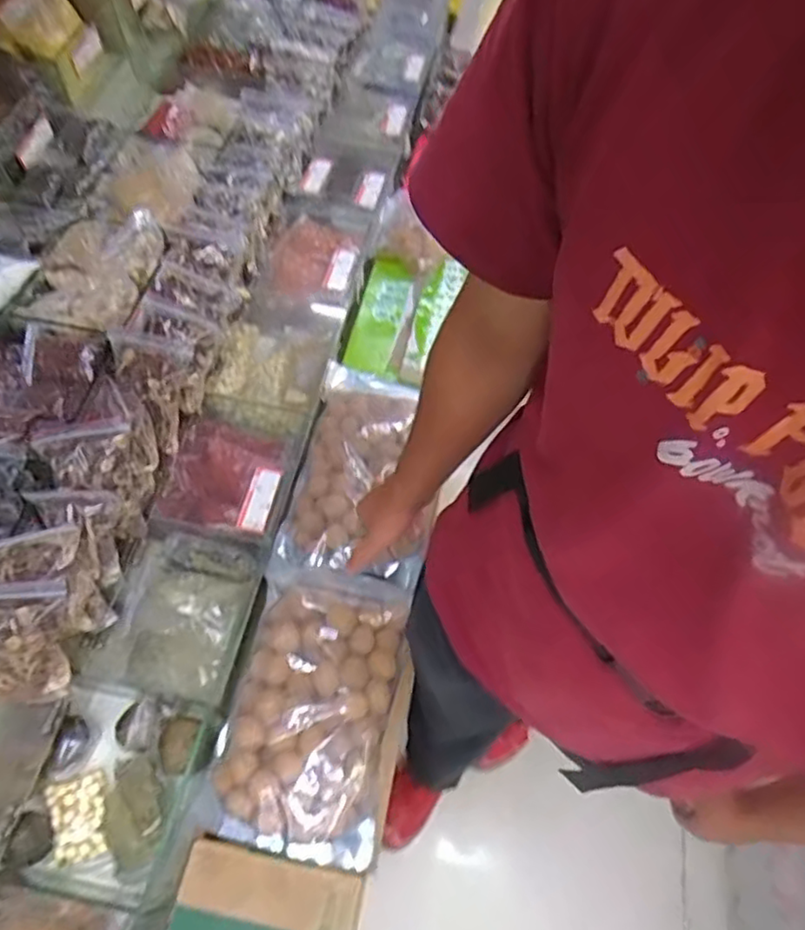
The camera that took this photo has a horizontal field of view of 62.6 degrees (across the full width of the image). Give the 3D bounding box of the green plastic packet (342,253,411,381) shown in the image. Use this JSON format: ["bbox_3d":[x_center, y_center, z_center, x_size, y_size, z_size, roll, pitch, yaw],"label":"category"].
[{"bbox_3d":[-0.040,-0.249,1.105,0.085,0.019,0.235,14,65,-11],"label":"green plastic packet"}]

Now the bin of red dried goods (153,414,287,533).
[{"bbox_3d":[-0.248,0.012,0.940,0.163,0.102,0.198,7,60,1],"label":"bin of red dried goods"}]

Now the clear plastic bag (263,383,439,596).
[{"bbox_3d":[-0.053,0.014,0.914,0.197,0.060,0.322,7,61,2],"label":"clear plastic bag"}]

